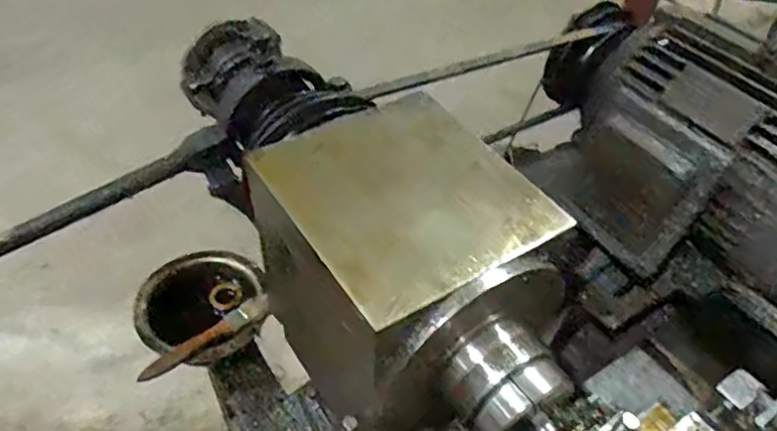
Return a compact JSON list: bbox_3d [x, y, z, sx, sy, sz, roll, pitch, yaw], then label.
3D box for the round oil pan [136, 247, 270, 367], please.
[{"bbox_3d":[-0.190,0.094,0.644,0.135,0.039,0.128,1,46,-1],"label":"round oil pan"}]

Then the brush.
[{"bbox_3d":[-0.177,0.118,0.596,0.136,0.018,0.026,-30,54,-28],"label":"brush"}]

